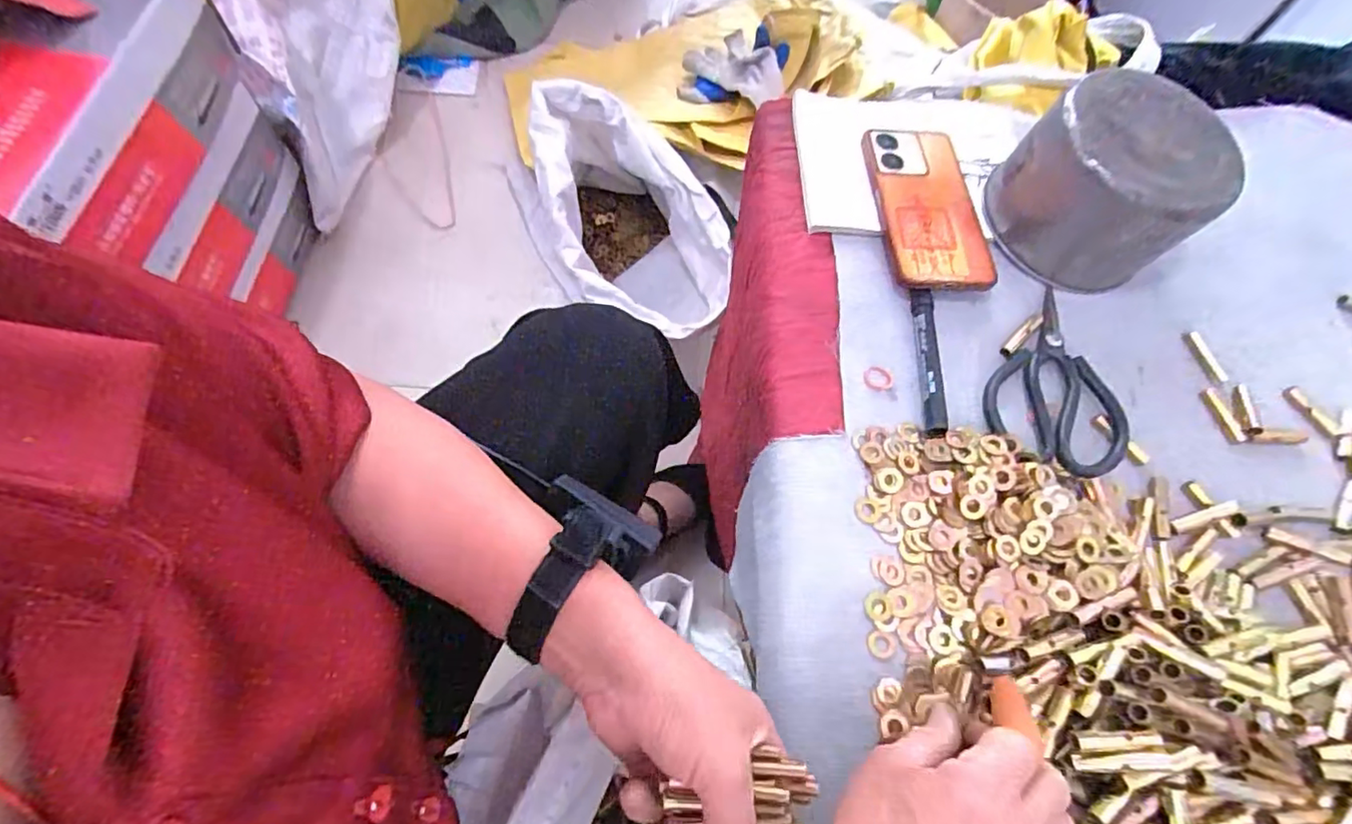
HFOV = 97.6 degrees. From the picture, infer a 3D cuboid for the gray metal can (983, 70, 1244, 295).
[{"bbox_3d":[0.333,-0.174,0.457,0.122,0.099,0.129,2,66,-5],"label":"gray metal can"}]

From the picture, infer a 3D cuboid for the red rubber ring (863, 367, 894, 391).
[{"bbox_3d":[0.148,-0.024,0.433,0.021,0.004,0.018,7,66,-2],"label":"red rubber ring"}]

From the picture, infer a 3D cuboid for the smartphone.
[{"bbox_3d":[0.200,-0.168,0.478,0.076,0.011,0.160,-2,66,-1],"label":"smartphone"}]

